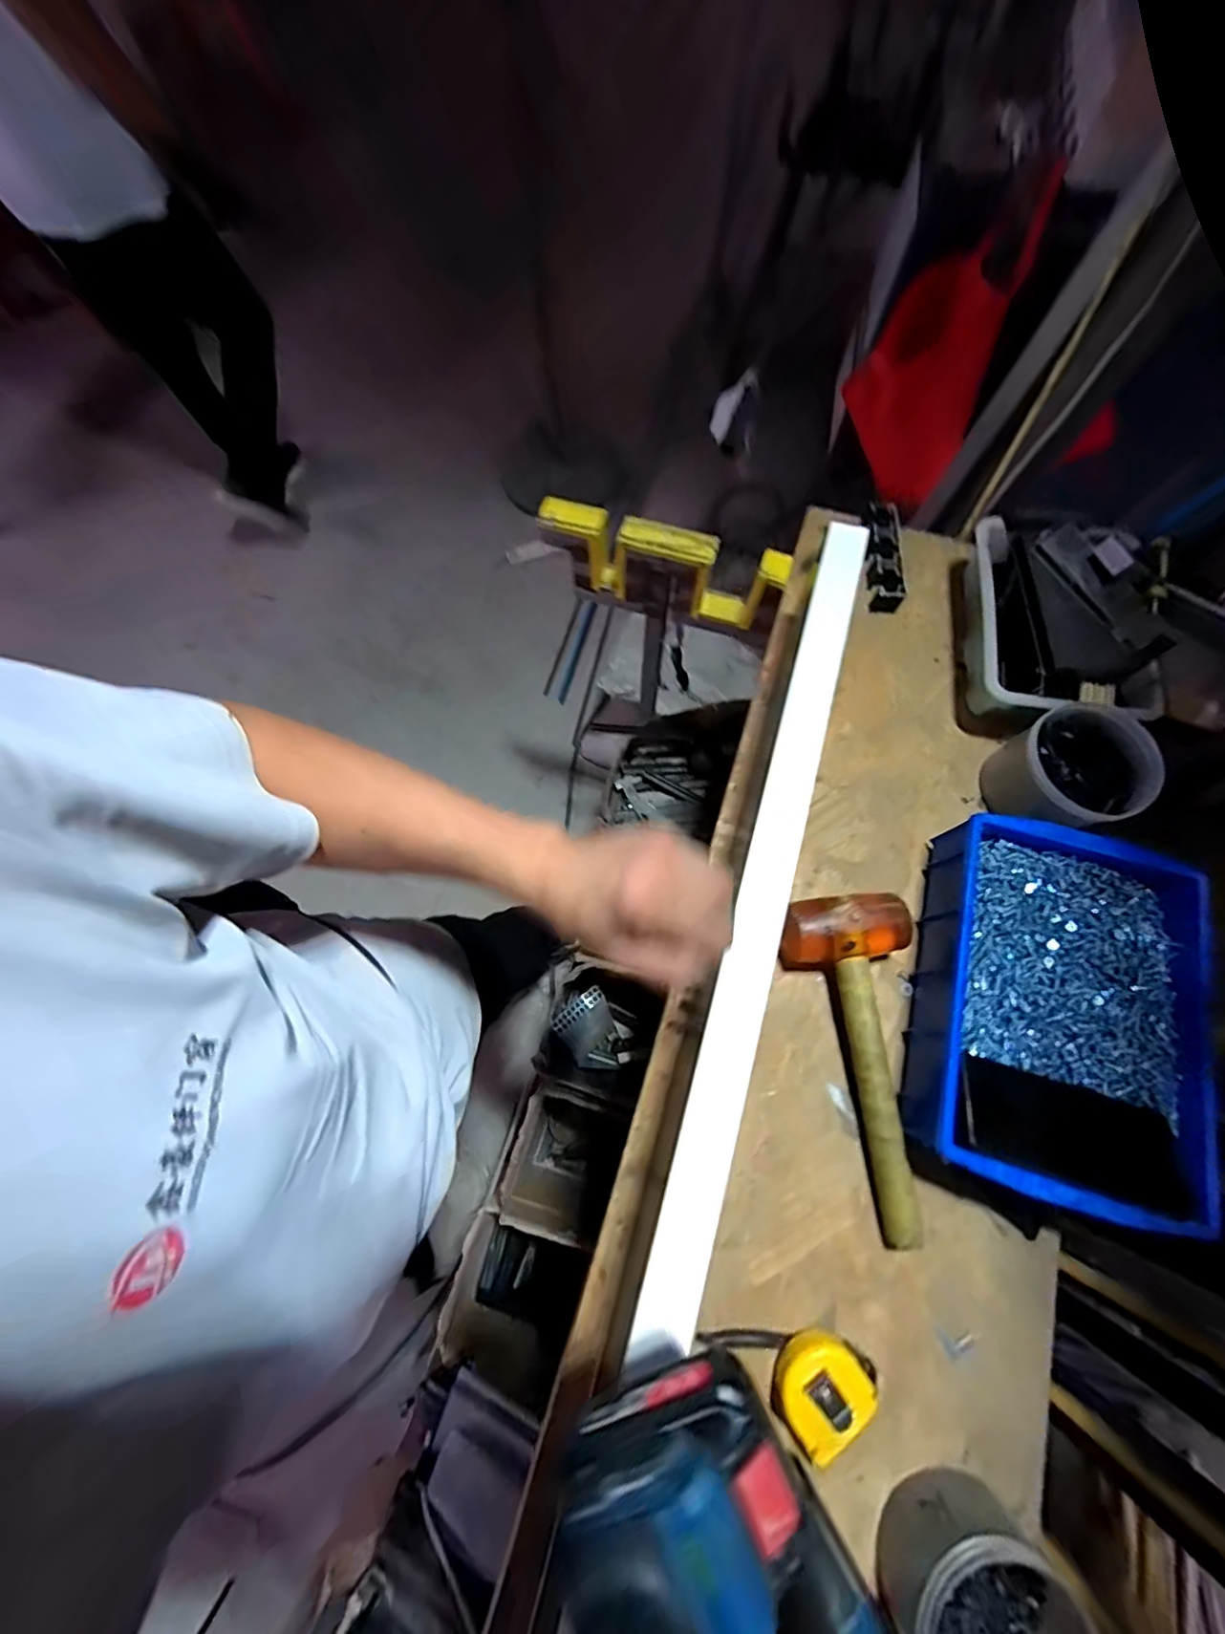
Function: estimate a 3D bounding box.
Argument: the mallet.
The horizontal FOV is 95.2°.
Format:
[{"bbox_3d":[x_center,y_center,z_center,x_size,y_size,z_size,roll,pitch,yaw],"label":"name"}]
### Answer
[{"bbox_3d":[0.229,0.211,0.491,0.111,0.055,0.279,-9,73,-2],"label":"mallet"}]

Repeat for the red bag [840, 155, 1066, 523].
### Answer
[{"bbox_3d":[0.627,-0.918,1.140,0.250,0.489,0.038,25,40,24],"label":"red bag"}]

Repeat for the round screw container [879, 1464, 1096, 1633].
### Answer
[{"bbox_3d":[0.243,0.541,0.374,0.116,0.075,0.113,0,73,1],"label":"round screw container"}]

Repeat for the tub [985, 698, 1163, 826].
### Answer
[{"bbox_3d":[0.438,-0.036,0.551,0.128,0.087,0.110,-33,75,-9],"label":"tub"}]

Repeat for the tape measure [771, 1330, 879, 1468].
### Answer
[{"bbox_3d":[0.162,0.439,0.429,0.081,0.037,0.064,-25,74,-7],"label":"tape measure"}]

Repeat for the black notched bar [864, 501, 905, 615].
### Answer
[{"bbox_3d":[0.323,-0.312,0.669,0.039,0.029,0.136,5,73,3],"label":"black notched bar"}]

